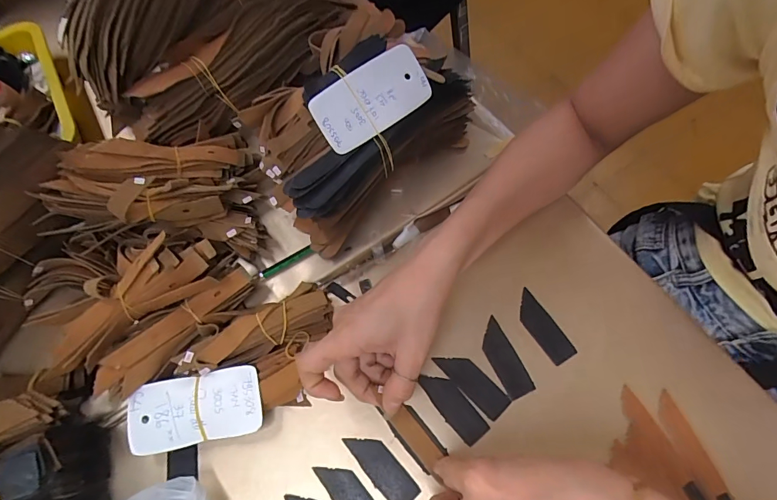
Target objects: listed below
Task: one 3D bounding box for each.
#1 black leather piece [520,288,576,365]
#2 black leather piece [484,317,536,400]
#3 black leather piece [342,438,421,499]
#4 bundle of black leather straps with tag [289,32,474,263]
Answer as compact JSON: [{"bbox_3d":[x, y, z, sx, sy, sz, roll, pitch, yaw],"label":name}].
[{"bbox_3d":[0.130,0.065,0.352,0.023,0.004,0.062,-34,66,-5],"label":"black leather piece"},{"bbox_3d":[0.095,0.089,0.344,0.023,0.004,0.062,-26,65,-3],"label":"black leather piece"},{"bbox_3d":[-0.005,0.166,0.318,0.023,0.004,0.063,-41,69,-11],"label":"black leather piece"},{"bbox_3d":[-0.020,-0.115,0.381,0.107,0.097,0.211,41,75,21],"label":"bundle of black leather straps with tag"}]

